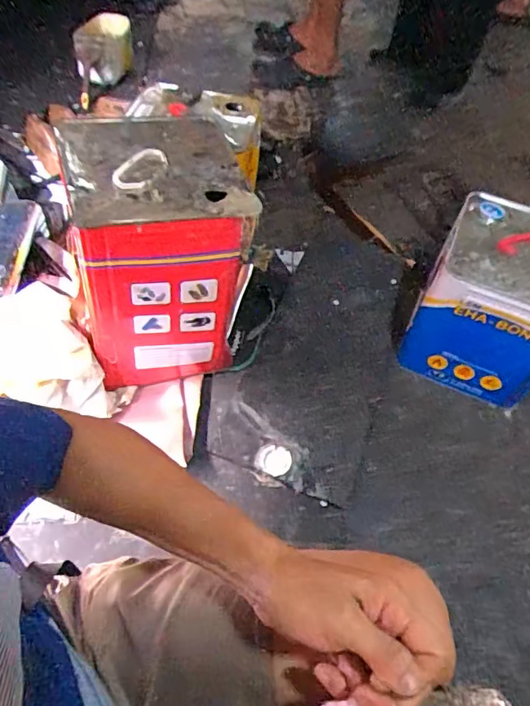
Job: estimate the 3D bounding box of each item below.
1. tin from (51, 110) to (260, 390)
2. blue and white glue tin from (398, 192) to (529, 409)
[{"bbox_3d":[-0.160,-0.148,0.794,0.250,0.330,0.252,-10,55,-12],"label":"tin"},{"bbox_3d":[0.421,-0.086,0.915,0.241,0.269,0.249,25,56,13],"label":"blue and white glue tin"}]

